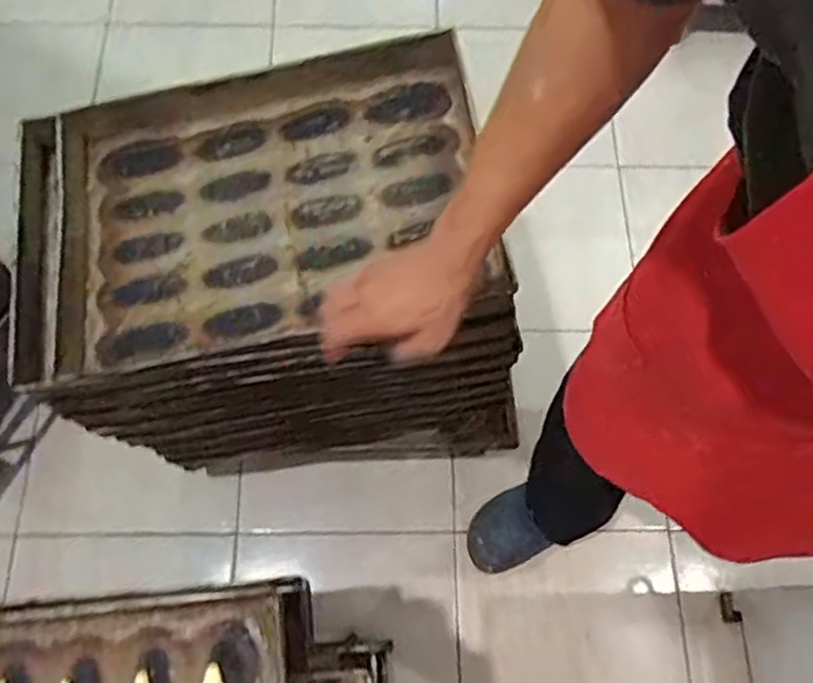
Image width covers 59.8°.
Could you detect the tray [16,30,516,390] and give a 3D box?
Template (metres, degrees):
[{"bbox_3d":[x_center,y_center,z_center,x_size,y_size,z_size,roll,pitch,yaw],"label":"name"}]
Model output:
[{"bbox_3d":[-0.185,-0.165,0.849,0.558,0.063,0.338,-15,73,-1],"label":"tray"}]

